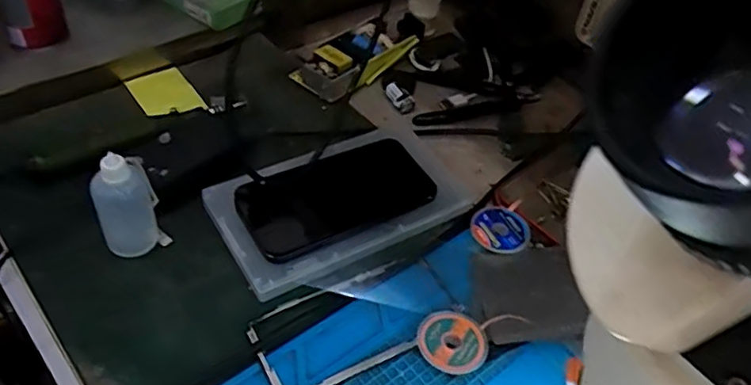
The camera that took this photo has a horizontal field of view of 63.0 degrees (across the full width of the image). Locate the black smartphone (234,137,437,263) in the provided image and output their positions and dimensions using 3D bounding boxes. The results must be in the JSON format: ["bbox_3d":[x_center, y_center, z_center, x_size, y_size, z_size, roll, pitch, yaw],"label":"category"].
[{"bbox_3d":[-0.030,0.001,0.465,0.142,0.012,0.072,-22,65,-26],"label":"black smartphone"}]

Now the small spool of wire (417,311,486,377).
[{"bbox_3d":[0.049,0.100,0.406,0.042,0.012,0.043,3,46,-3],"label":"small spool of wire"}]

